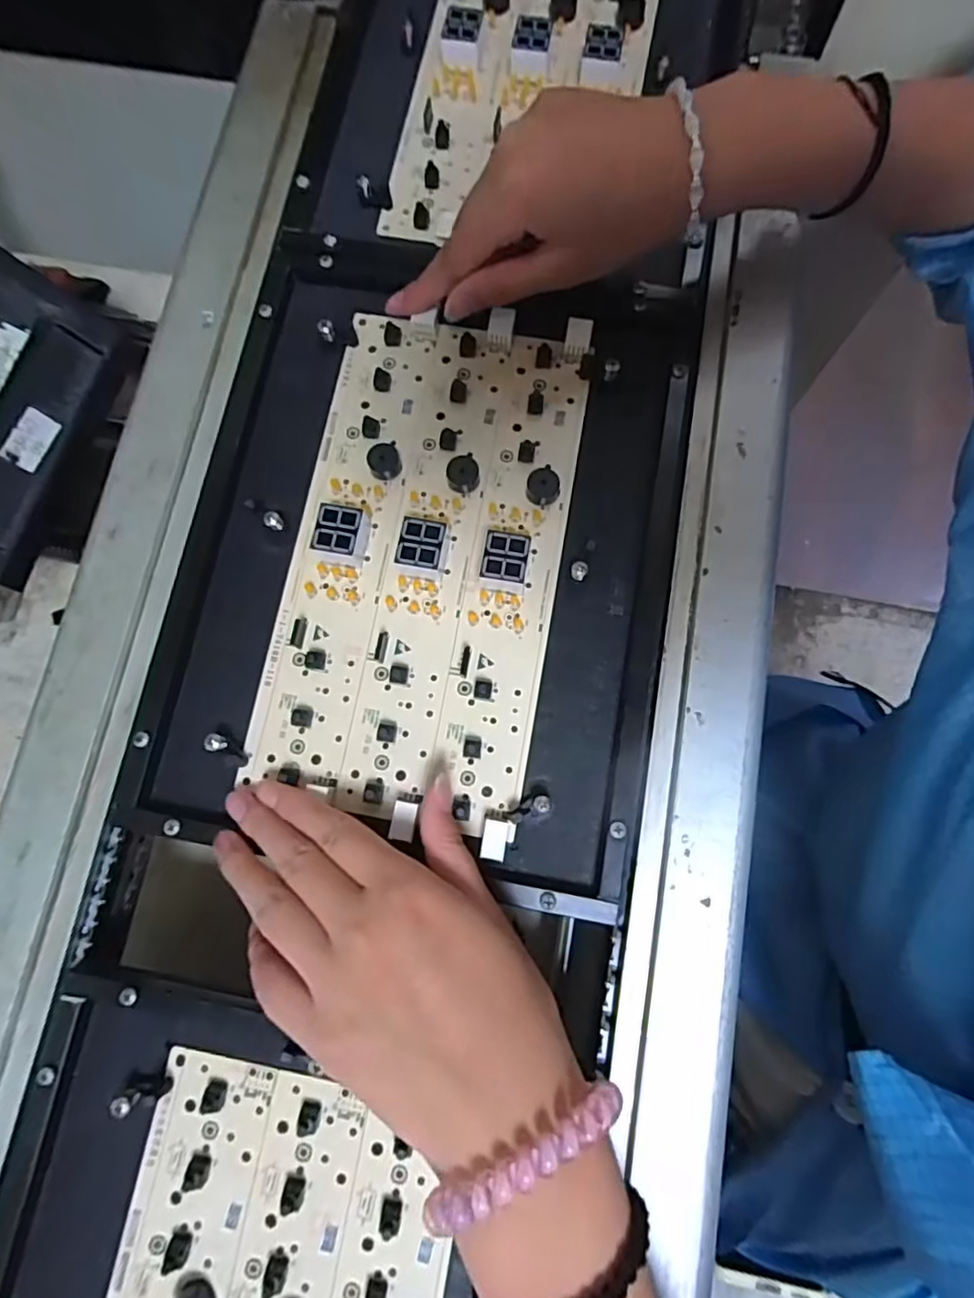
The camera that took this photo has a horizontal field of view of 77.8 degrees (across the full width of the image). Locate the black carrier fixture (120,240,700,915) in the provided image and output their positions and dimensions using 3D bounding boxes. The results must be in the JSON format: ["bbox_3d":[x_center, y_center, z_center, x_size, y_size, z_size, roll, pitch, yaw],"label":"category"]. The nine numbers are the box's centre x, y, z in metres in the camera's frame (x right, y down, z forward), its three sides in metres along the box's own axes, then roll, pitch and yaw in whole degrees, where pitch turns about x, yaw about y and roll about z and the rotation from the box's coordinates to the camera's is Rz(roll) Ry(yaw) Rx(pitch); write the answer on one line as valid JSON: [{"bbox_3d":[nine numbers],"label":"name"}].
[{"bbox_3d":[-0.026,-0.053,0.296,0.230,0.021,0.300,10,79,2],"label":"black carrier fixture"}]

